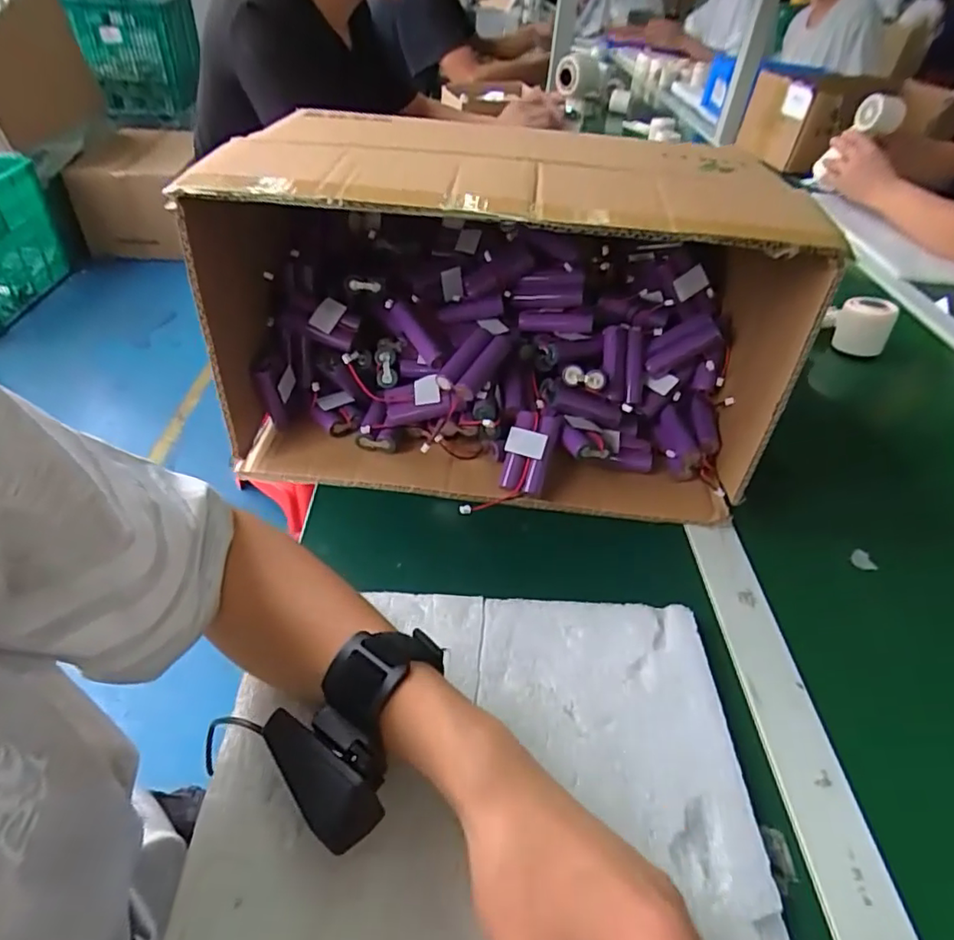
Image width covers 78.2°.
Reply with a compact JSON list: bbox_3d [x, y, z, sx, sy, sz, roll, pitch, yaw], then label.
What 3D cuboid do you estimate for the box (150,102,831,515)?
[{"bbox_3d":[0.026,-0.136,0.481,0.425,0.213,0.246,7,41,2],"label":"box"}]

